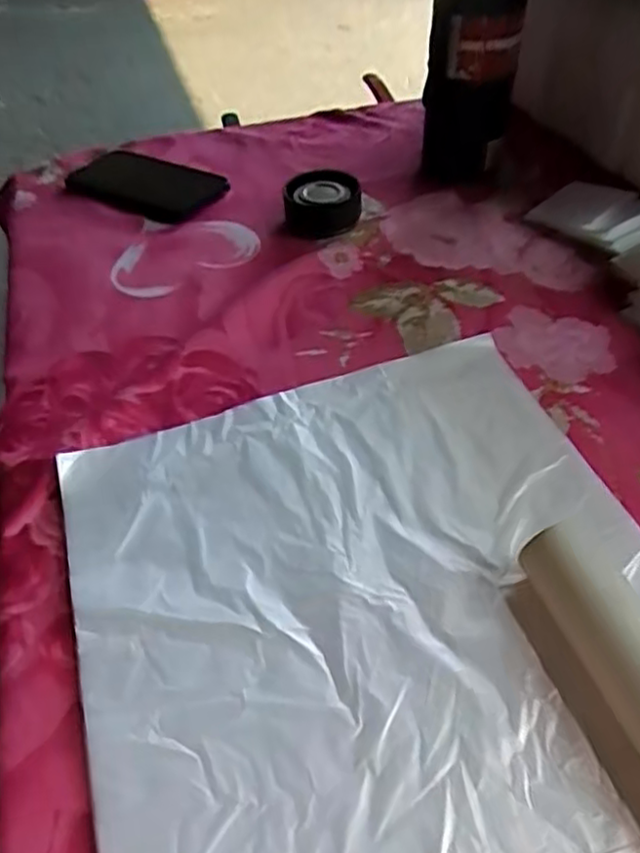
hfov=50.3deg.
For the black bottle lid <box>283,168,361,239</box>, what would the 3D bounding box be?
[{"bbox_3d":[0.002,-0.198,0.608,0.067,0.038,0.067,-2,47,2],"label":"black bottle lid"}]

